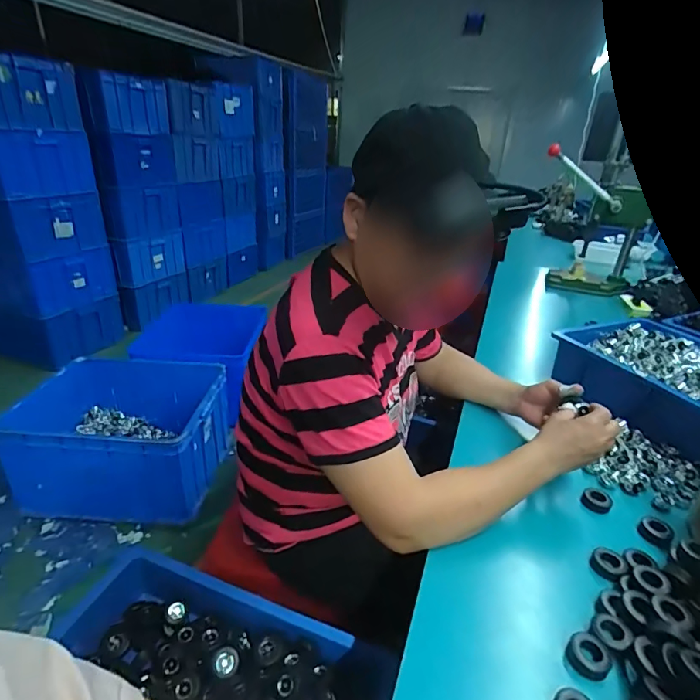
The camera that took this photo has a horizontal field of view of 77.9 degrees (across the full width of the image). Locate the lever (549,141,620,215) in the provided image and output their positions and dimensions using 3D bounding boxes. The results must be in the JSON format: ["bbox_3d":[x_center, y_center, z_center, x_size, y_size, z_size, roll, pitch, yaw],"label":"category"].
[{"bbox_3d":[0.685,-0.481,1.242,0.370,0.032,0.039,16,16,-34],"label":"lever"}]

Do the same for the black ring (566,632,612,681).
[{"bbox_3d":[0.234,0.299,0.423,0.034,0.021,0.036,2,27,-1],"label":"black ring"}]

